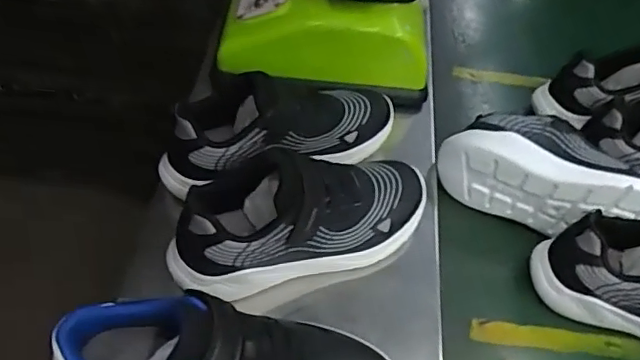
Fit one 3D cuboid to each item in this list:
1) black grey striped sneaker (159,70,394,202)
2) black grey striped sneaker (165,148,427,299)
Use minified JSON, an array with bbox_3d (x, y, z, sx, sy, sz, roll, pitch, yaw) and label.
[{"bbox_3d":[-0.037,-0.060,0.540,0.234,0.080,0.112,-11,53,-12],"label":"black grey striped sneaker"},{"bbox_3d":[-0.014,0.027,0.483,0.229,0.095,0.088,-13,54,-14],"label":"black grey striped sneaker"}]

